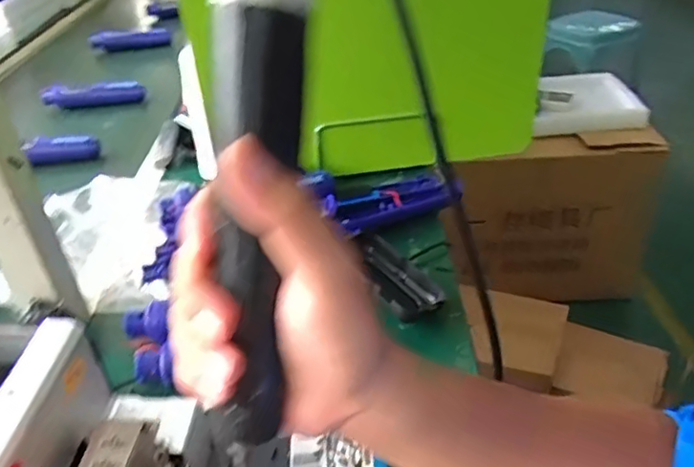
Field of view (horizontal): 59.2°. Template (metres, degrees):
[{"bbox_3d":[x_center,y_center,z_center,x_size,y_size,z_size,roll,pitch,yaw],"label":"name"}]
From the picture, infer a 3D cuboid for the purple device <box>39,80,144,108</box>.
[{"bbox_3d":[-0.435,-0.236,1.044,0.169,0.032,0.040,-6,33,-2],"label":"purple device"}]

